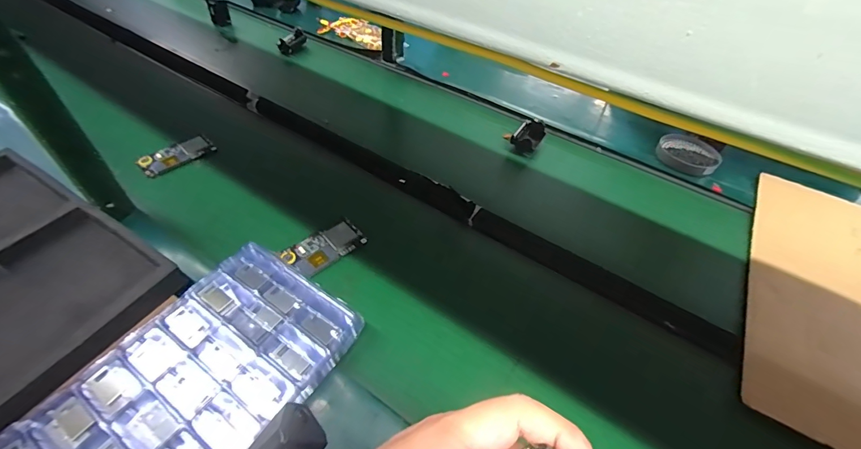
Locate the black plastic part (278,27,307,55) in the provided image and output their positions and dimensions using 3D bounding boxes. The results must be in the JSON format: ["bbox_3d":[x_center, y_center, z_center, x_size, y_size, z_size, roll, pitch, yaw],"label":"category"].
[{"bbox_3d":[-0.370,-0.485,1.020,0.040,0.038,0.080,37,76,26],"label":"black plastic part"}]

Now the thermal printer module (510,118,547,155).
[{"bbox_3d":[0.202,-0.180,0.792,0.055,0.047,0.073,25,51,18],"label":"thermal printer module"}]

